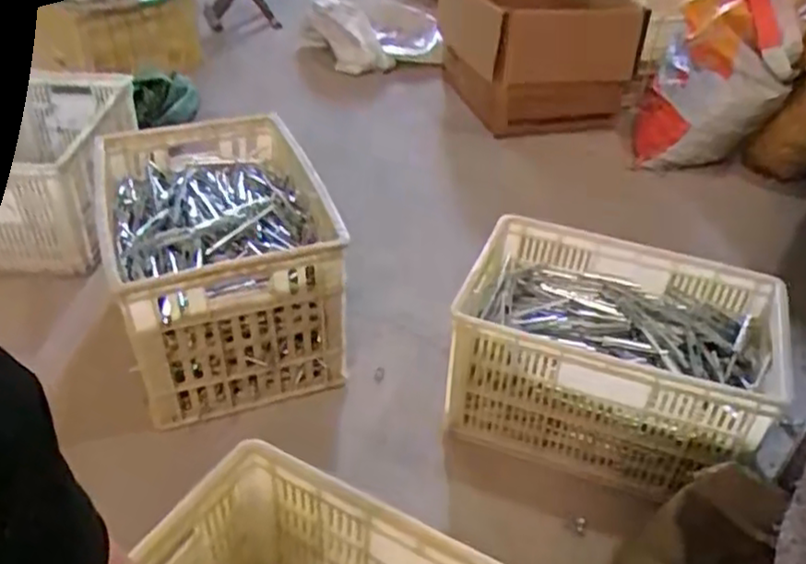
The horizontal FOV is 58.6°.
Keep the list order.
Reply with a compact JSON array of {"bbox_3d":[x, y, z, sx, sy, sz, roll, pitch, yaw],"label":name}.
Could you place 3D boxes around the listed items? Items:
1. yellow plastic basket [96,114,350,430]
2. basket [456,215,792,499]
[{"bbox_3d":[-0.321,-0.044,1.287,0.359,0.289,0.470,-11,38,-18],"label":"yellow plastic basket"},{"bbox_3d":[0.341,0.122,1.166,0.472,0.242,0.315,15,38,16],"label":"basket"}]

